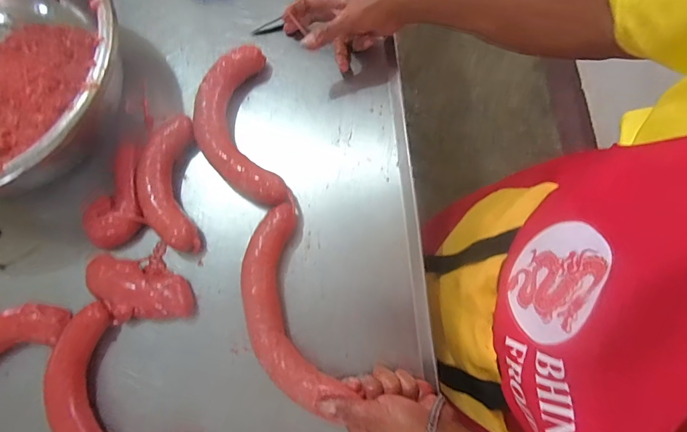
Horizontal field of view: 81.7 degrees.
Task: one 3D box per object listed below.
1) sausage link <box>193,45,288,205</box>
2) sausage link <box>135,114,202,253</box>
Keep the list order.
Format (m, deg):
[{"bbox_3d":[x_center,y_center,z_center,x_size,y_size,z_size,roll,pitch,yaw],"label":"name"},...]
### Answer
[{"bbox_3d":[-0.139,-0.111,0.518,0.099,0.039,0.213,-11,76,-2],"label":"sausage link"},{"bbox_3d":[-0.222,-0.036,0.501,0.072,0.040,0.167,-9,75,-1],"label":"sausage link"}]

